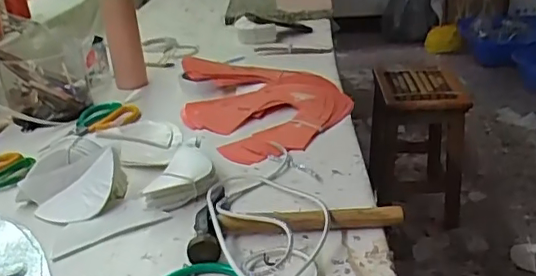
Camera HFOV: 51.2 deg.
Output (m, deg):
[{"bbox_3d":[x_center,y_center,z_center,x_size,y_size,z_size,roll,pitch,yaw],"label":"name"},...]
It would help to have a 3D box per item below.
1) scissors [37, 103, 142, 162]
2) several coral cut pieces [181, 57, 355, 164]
[{"bbox_3d":[-0.294,-0.022,0.914,0.105,0.021,0.193,9,29,26],"label":"scissors"},{"bbox_3d":[-0.006,-0.079,0.992,0.299,0.048,0.366,-18,33,-28],"label":"several coral cut pieces"}]

